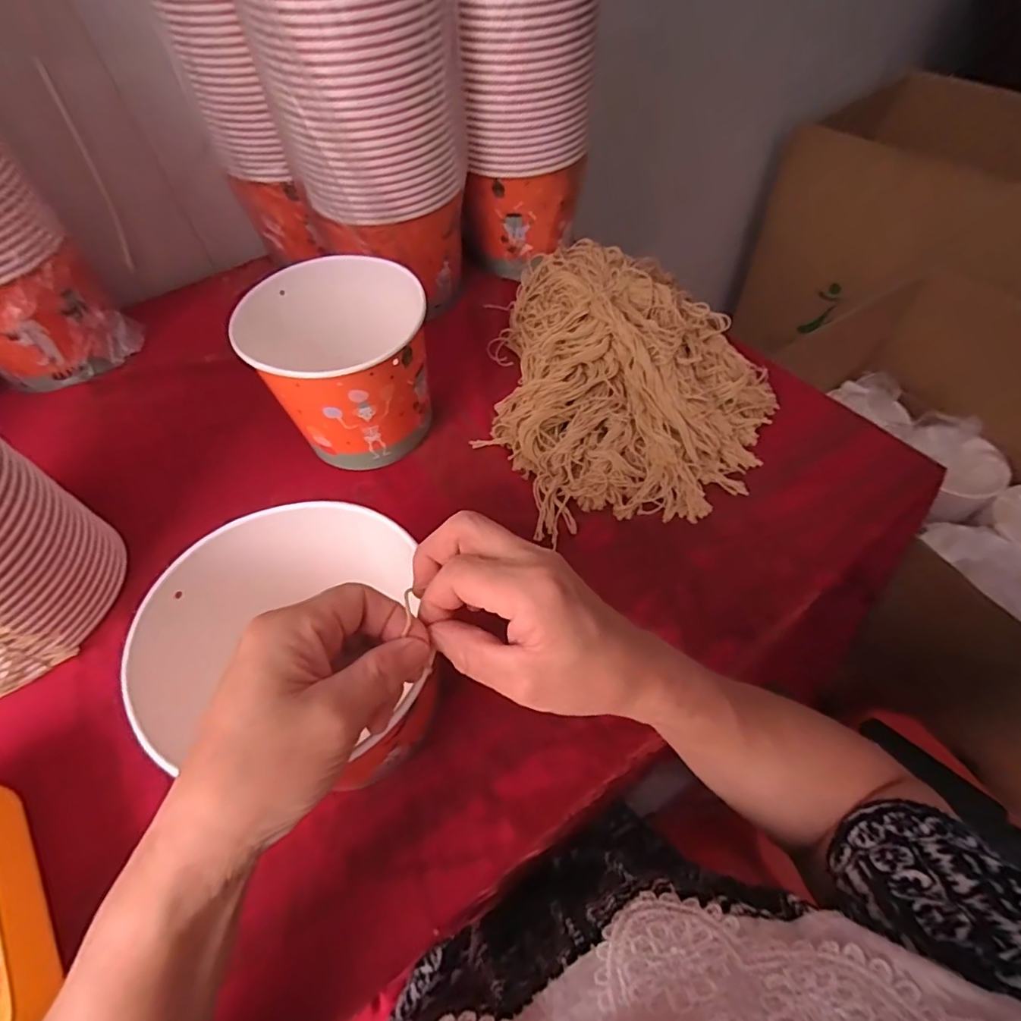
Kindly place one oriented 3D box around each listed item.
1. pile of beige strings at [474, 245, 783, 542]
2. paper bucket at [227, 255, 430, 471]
[{"bbox_3d":[0.118,-0.138,0.520,0.271,0.076,0.336,1,56,5],"label":"pile of beige strings"},{"bbox_3d":[-0.149,-0.133,0.499,0.153,0.131,0.157,-14,56,-6],"label":"paper bucket"}]

